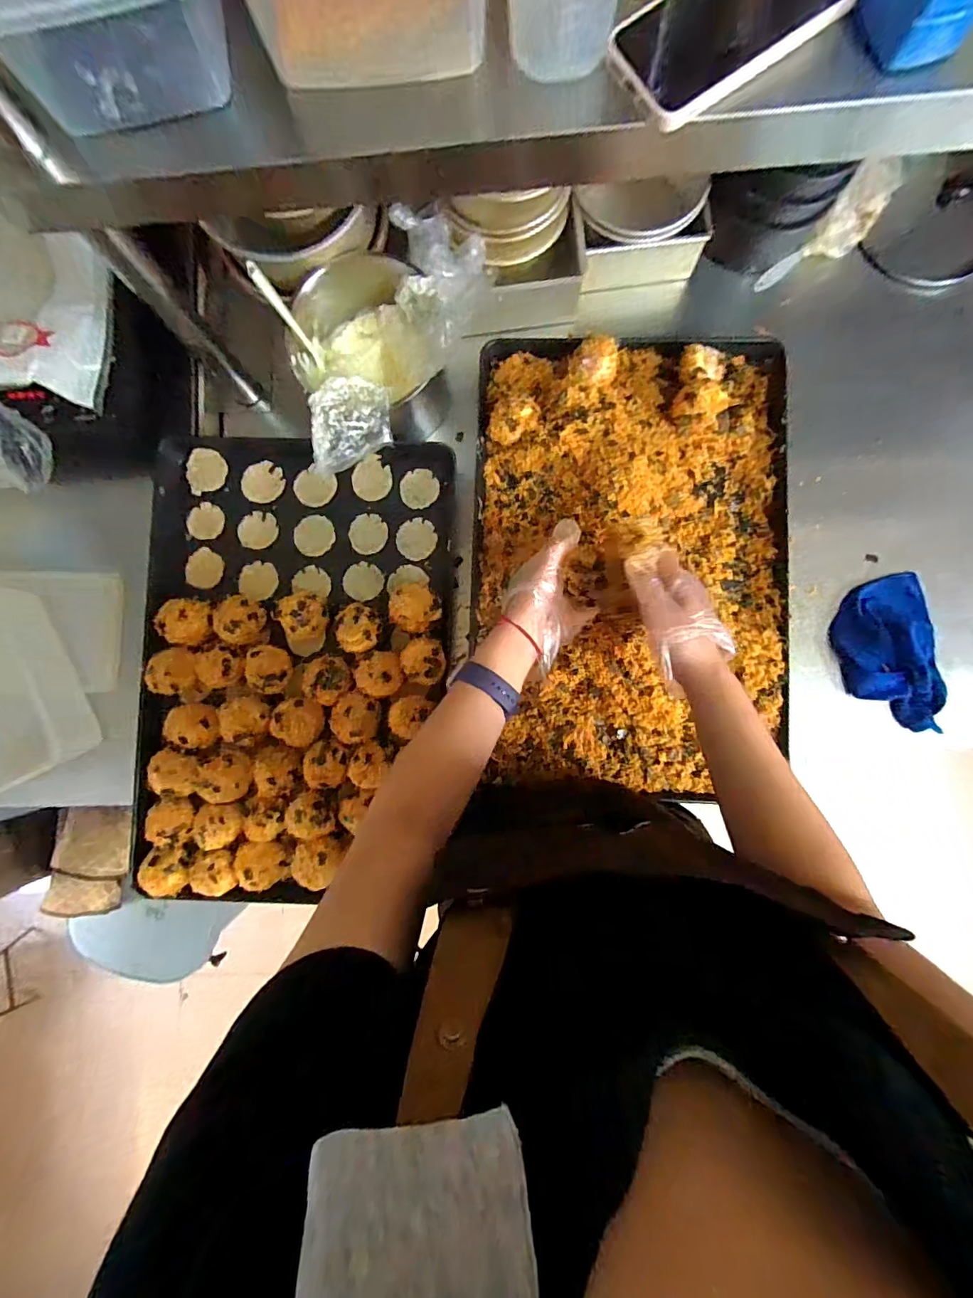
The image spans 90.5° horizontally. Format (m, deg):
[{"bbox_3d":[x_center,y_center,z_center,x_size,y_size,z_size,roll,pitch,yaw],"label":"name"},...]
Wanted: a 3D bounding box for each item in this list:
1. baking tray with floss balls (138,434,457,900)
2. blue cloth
[{"bbox_3d":[-0.242,0.007,0.629,0.377,0.062,0.582,1,87,2],"label":"baking tray with floss balls"},{"bbox_3d":[0.500,0.004,0.602,0.108,0.048,0.195,-4,87,2],"label":"blue cloth"}]

